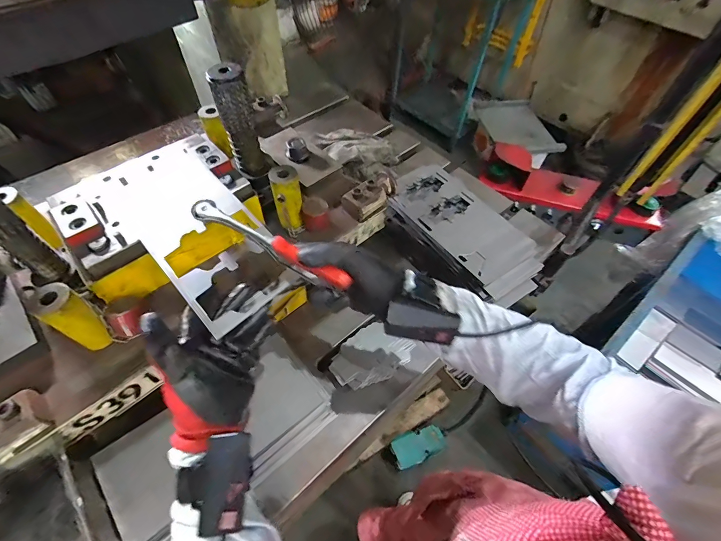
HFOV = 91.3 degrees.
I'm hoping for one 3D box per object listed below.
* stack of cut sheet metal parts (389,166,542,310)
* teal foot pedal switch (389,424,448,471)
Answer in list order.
[{"bbox_3d":[0.180,-0.074,0.668,0.152,0.079,0.320,-29,61,-19],"label":"stack of cut sheet metal parts"},{"bbox_3d":[0.205,0.601,1.221,0.185,0.039,0.097,-22,59,-15],"label":"teal foot pedal switch"}]

